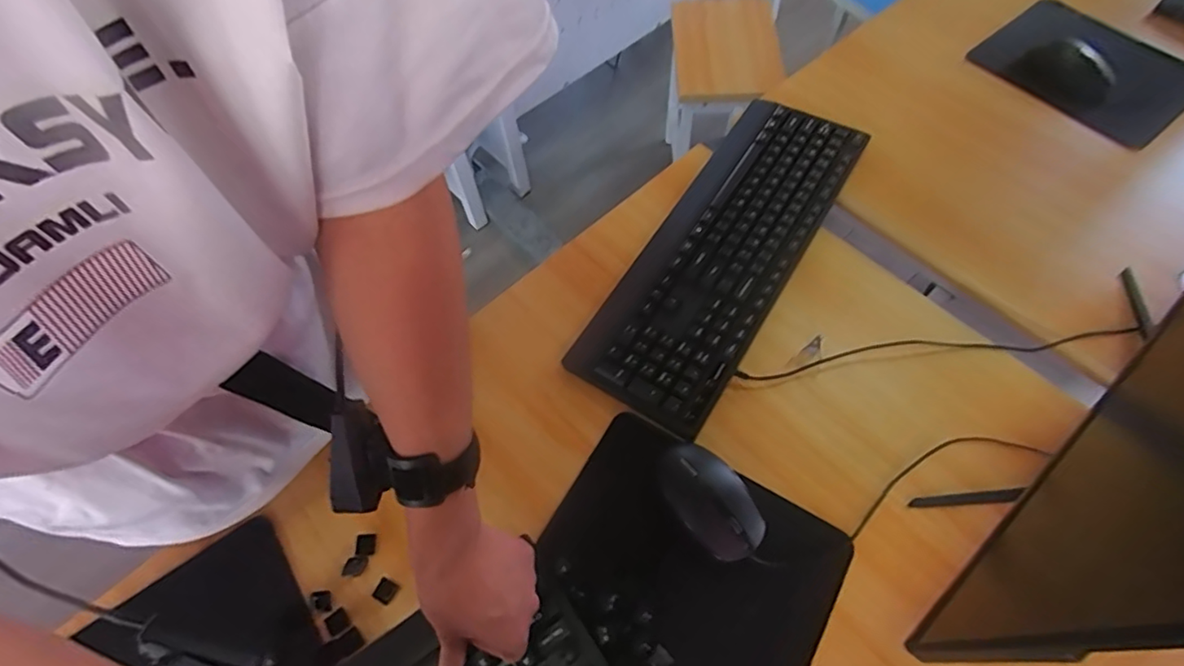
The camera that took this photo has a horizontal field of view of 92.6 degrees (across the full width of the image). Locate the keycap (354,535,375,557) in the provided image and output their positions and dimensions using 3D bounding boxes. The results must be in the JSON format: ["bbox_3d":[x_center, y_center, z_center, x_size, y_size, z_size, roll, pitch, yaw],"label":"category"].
[{"bbox_3d":[-0.204,0.191,0.508,0.018,0.004,0.018,-8,62,-1],"label":"keycap"}]

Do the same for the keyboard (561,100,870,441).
[{"bbox_3d":[0.150,-0.099,0.628,0.156,0.029,0.430,29,67,17],"label":"keyboard"}]

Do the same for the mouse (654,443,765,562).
[{"bbox_3d":[0.105,0.148,0.506,0.062,0.031,0.107,-36,66,-15],"label":"mouse"}]

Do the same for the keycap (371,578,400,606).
[{"bbox_3d":[-0.180,0.223,0.488,0.018,0.004,0.018,24,66,15],"label":"keycap"}]

